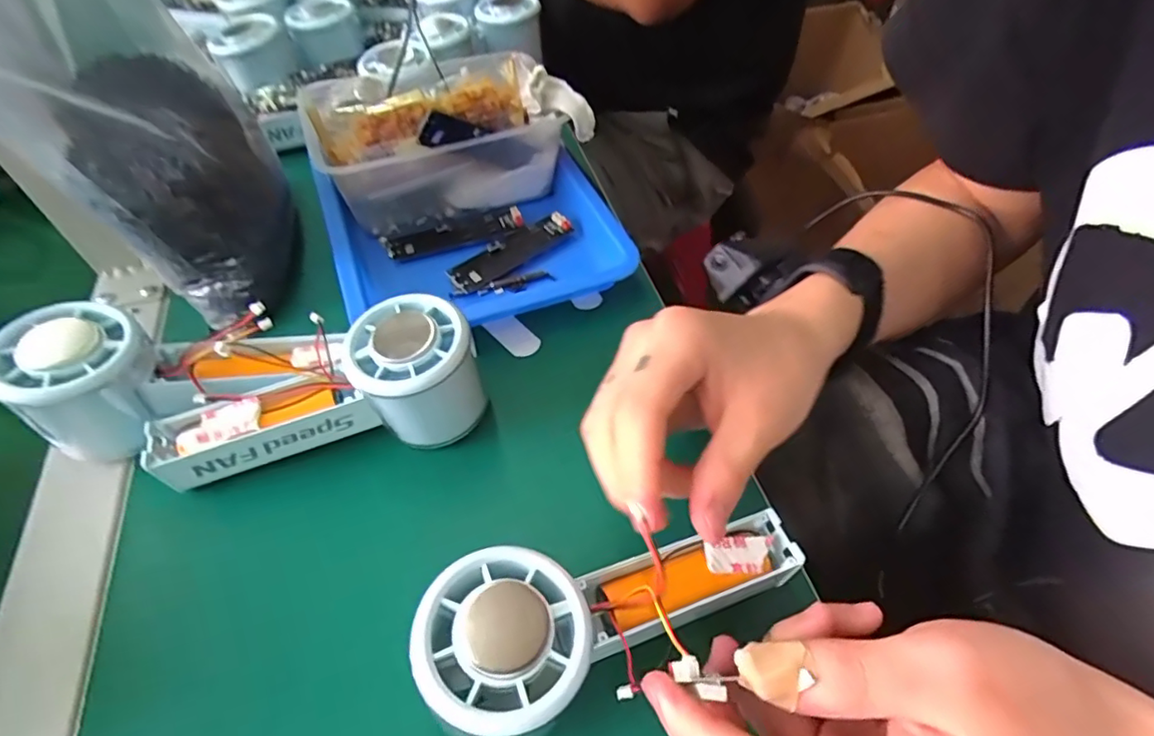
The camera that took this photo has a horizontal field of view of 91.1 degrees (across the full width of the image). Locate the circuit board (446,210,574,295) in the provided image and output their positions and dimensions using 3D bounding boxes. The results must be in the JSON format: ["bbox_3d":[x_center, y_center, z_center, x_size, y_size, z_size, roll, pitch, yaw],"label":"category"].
[{"bbox_3d":[-0.043,-0.078,0.372,0.092,0.007,0.025,-34,60,-24],"label":"circuit board"}]

